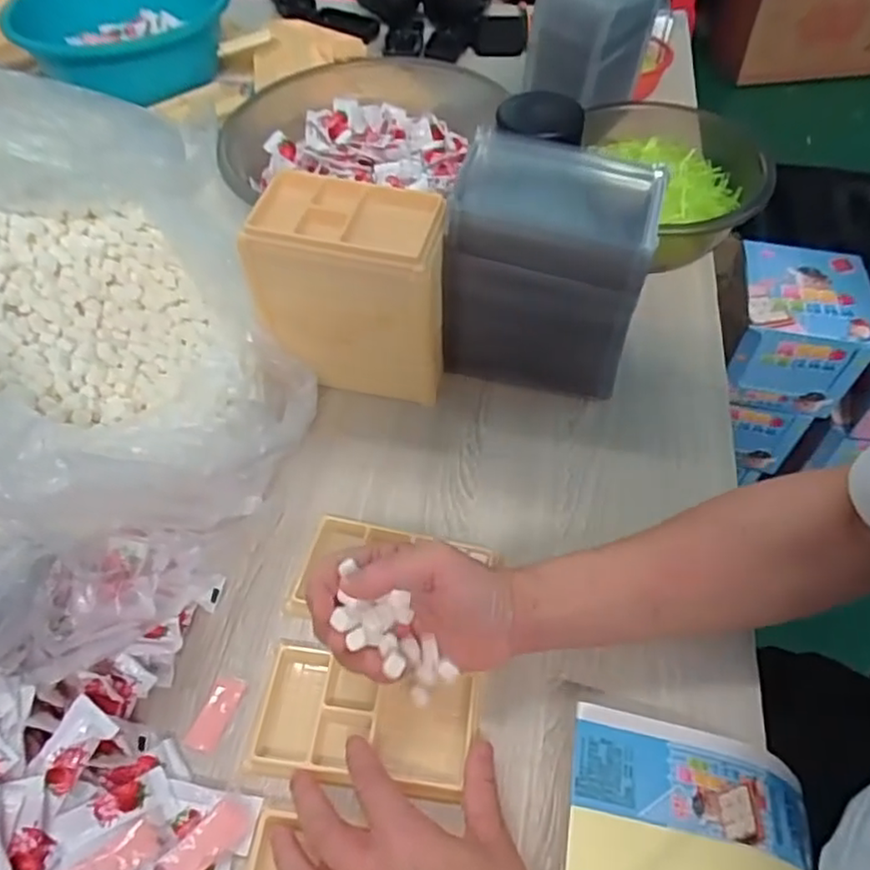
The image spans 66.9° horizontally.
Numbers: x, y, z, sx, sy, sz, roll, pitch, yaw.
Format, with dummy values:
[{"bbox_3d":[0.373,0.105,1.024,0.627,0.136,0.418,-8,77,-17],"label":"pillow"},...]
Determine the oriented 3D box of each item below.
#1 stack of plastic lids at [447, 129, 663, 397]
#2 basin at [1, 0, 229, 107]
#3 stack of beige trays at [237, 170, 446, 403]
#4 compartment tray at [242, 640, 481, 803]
[{"bbox_3d":[0.085,-0.123,0.509,0.136,0.168,0.092,12,54,11],"label":"stack of plastic lids"},{"bbox_3d":[-0.415,-0.570,0.917,0.247,0.096,0.242,-1,53,1],"label":"basin"},{"bbox_3d":[-0.058,-0.106,0.513,0.133,0.152,0.077,8,53,8],"label":"stack of beige trays"},{"bbox_3d":[-0.043,0.174,0.401,0.130,0.015,0.074,7,53,8],"label":"compartment tray"}]

